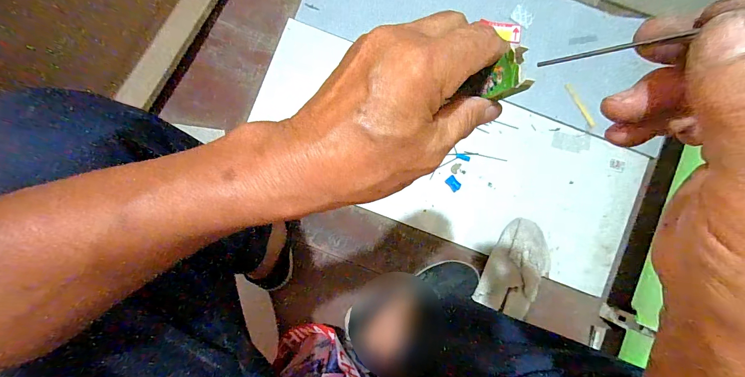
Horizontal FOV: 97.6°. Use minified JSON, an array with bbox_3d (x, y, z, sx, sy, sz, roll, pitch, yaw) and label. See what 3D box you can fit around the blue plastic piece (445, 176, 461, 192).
[{"bbox_3d":[0.164,-0.010,0.661,0.022,0.013,0.030,-42,89,-3],"label":"blue plastic piece"}]

